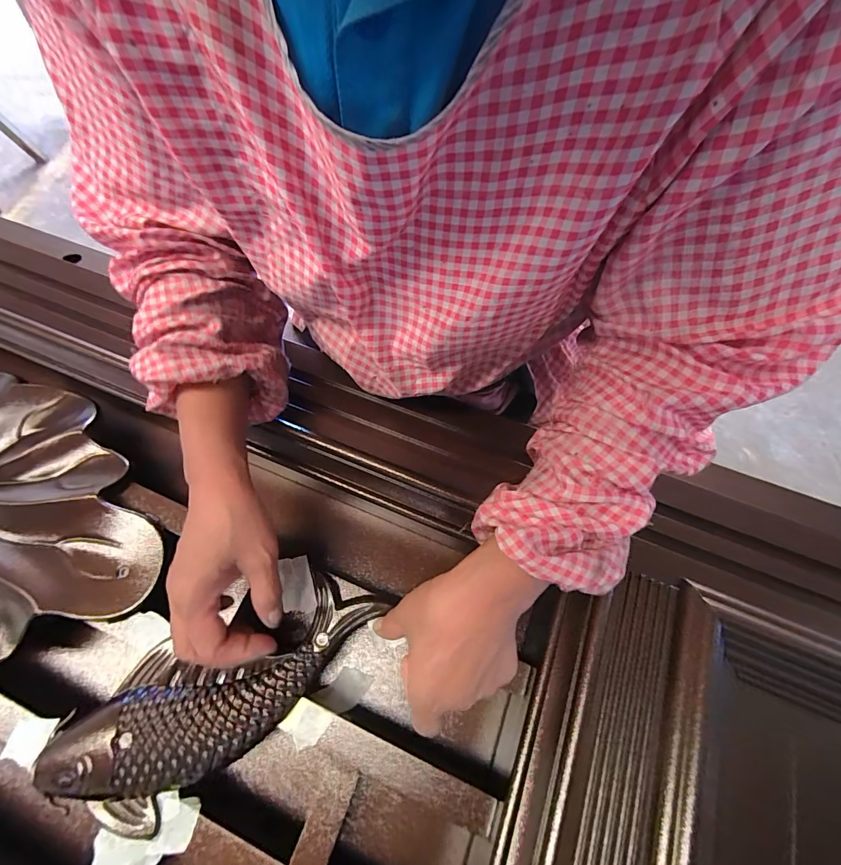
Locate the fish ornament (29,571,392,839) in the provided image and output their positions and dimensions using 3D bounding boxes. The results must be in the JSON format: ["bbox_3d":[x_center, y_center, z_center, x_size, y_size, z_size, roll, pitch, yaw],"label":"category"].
[{"bbox_3d":[-0.155,0.204,0.310,0.262,0.017,0.098,-25,68,-13],"label":"fish ornament"}]

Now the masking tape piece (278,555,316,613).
[{"bbox_3d":[-0.111,0.137,0.352,0.028,0.008,0.047,-9,66,-3],"label":"masking tape piece"}]

